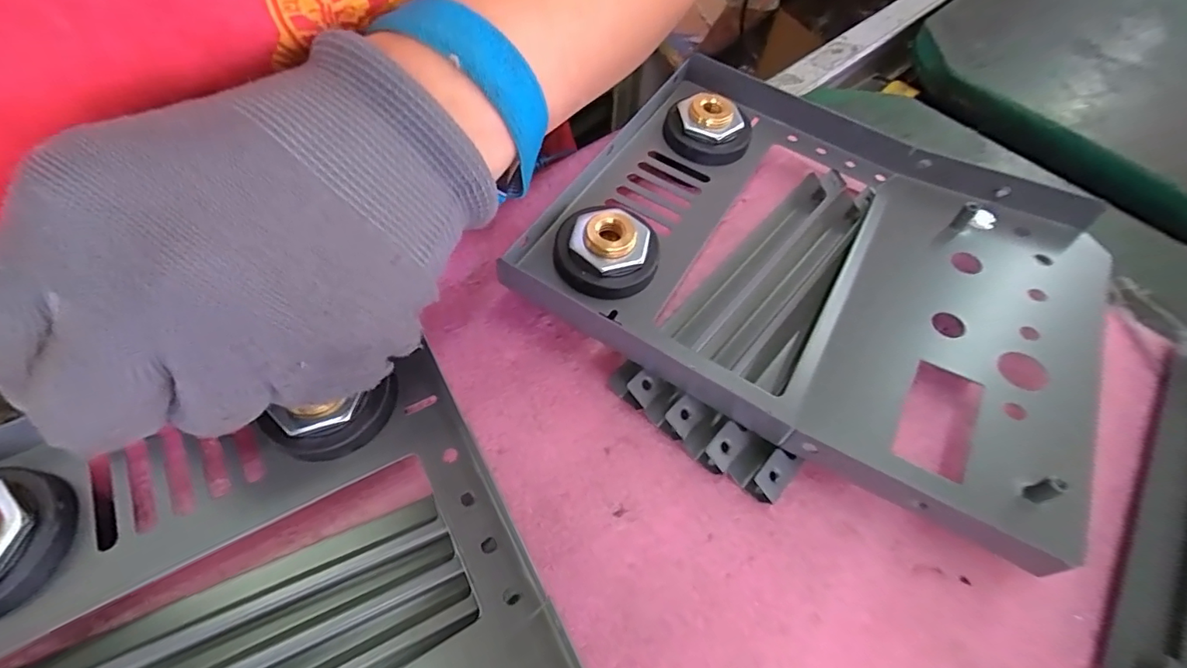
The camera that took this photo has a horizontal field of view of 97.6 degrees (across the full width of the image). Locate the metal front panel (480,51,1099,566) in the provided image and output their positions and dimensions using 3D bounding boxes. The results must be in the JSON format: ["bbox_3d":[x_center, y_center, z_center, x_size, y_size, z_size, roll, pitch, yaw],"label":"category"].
[{"bbox_3d":[0.086,-0.033,0.200,0.193,0.028,0.162,30,61,15],"label":"metal front panel"}]

